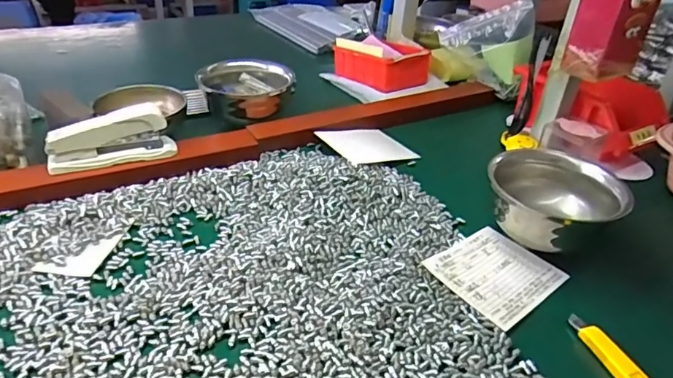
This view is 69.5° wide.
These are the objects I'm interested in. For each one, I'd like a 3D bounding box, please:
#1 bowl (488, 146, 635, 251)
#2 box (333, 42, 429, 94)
[{"bbox_3d":[0.213,0.015,0.483,0.121,0.075,0.121,3,33,-2],"label":"bowl"},{"bbox_3d":[0.071,-0.204,0.784,0.093,0.061,0.140,-19,39,-30],"label":"box"}]

